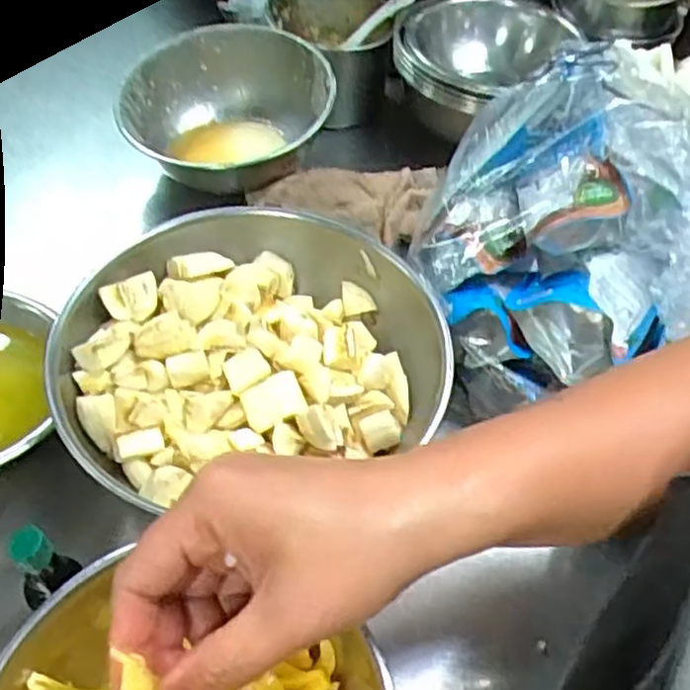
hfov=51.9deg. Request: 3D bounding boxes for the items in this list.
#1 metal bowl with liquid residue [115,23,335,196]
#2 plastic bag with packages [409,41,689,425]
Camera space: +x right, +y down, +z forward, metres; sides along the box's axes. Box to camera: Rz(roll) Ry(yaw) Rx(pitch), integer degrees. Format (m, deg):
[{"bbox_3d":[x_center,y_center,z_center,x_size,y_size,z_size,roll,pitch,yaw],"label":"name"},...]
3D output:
[{"bbox_3d":[-0.095,-0.186,0.591,0.155,0.083,0.153,2,51,-3],"label":"metal bowl with liquid residue"},{"bbox_3d":[0.152,-0.075,0.460,0.206,0.163,0.168,-13,53,-15],"label":"plastic bag with packages"}]

